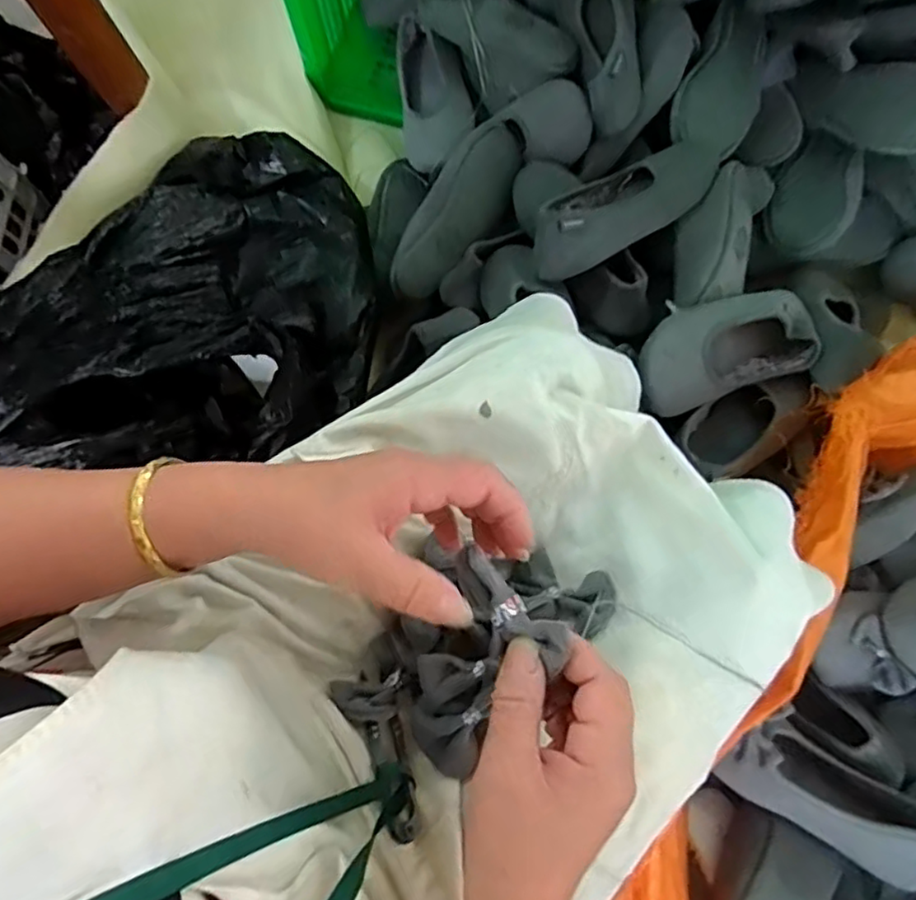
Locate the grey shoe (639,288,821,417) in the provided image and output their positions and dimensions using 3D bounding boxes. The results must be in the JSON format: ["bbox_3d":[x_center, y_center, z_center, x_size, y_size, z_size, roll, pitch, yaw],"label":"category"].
[{"bbox_3d":[0.282,-0.107,0.691,0.207,0.058,0.092,-16,78,-20],"label":"grey shoe"}]

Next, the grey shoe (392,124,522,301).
[{"bbox_3d":[-0.002,-0.289,0.787,0.085,0.059,0.235,27,80,6],"label":"grey shoe"}]

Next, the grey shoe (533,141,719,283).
[{"bbox_3d":[0.181,-0.274,0.725,0.235,0.062,0.093,-28,80,-4],"label":"grey shoe"}]

